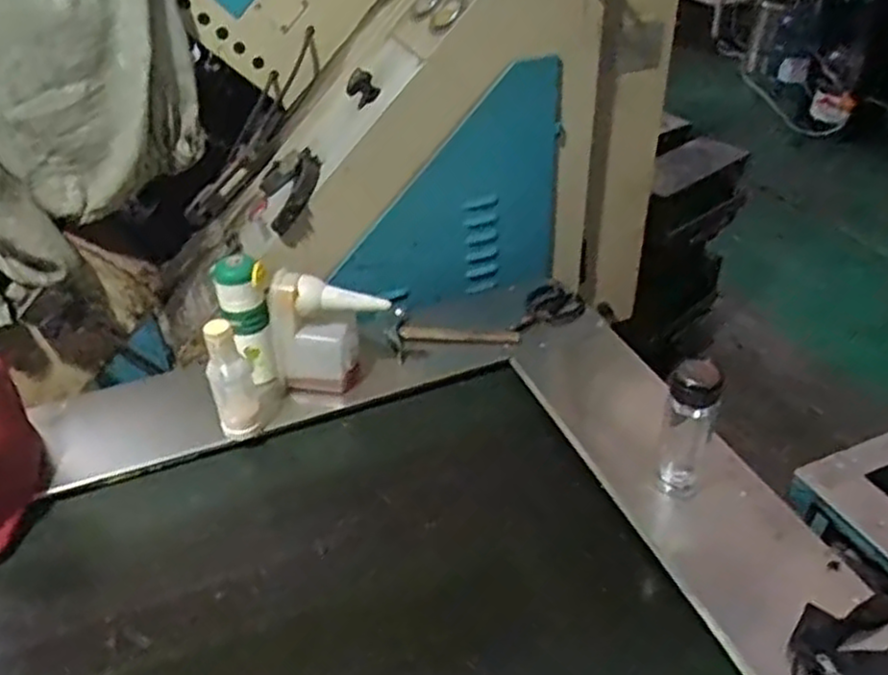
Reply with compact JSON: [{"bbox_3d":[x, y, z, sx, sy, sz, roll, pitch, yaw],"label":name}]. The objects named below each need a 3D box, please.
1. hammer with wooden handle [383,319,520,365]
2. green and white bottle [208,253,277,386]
[{"bbox_3d":[0.014,-0.006,1.357,0.240,0.038,0.108,0,36,2],"label":"hammer with wooden handle"},{"bbox_3d":[-0.311,-0.025,1.223,0.066,0.199,0.072,-25,43,-27],"label":"green and white bottle"}]

